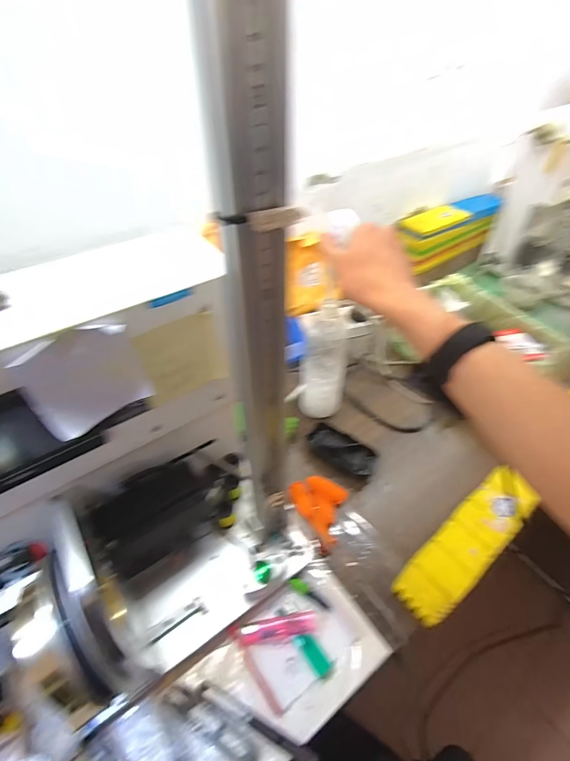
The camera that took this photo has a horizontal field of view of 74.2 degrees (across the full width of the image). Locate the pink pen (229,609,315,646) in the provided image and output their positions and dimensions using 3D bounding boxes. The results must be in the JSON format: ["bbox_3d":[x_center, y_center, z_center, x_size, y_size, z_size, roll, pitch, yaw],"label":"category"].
[{"bbox_3d":[-0.013,0.280,0.426,0.097,0.008,0.020,-7,46,-7],"label":"pink pen"}]

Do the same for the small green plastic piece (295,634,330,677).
[{"bbox_3d":[0.031,0.299,0.414,0.018,0.004,0.044,-28,52,-25],"label":"small green plastic piece"}]

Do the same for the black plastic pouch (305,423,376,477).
[{"bbox_3d":[0.087,0.110,0.586,0.105,0.026,0.046,28,51,24],"label":"black plastic pouch"}]

